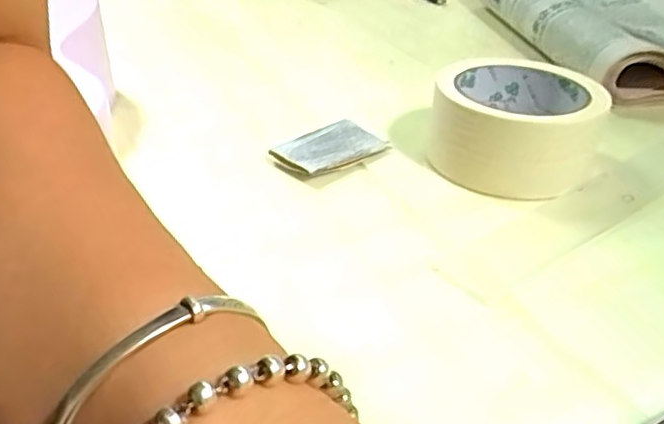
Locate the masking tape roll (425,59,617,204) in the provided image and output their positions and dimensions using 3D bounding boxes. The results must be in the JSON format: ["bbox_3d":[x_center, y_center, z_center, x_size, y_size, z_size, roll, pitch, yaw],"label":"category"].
[{"bbox_3d":[0.109,-0.054,0.397,0.092,0.052,0.092,1,33,-1],"label":"masking tape roll"}]

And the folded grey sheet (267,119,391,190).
[{"bbox_3d":[-0.002,-0.037,0.405,0.065,0.014,0.044,-27,43,-36],"label":"folded grey sheet"}]

